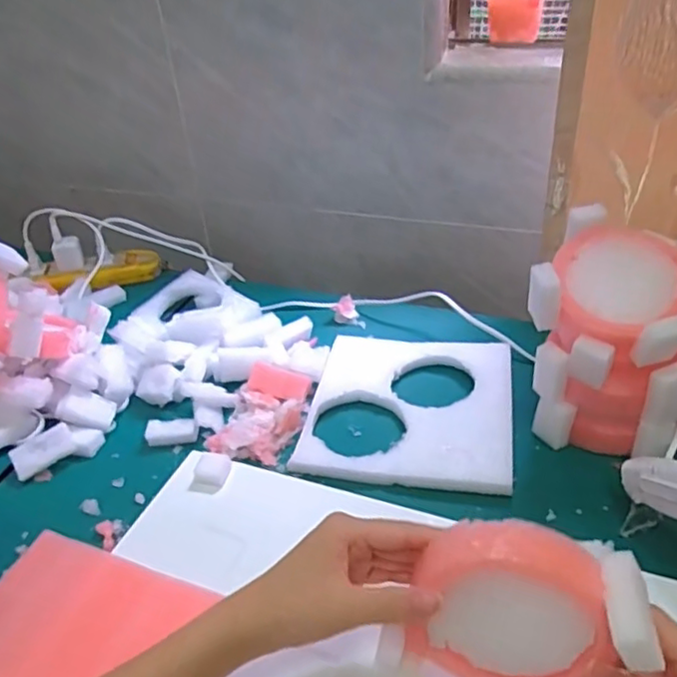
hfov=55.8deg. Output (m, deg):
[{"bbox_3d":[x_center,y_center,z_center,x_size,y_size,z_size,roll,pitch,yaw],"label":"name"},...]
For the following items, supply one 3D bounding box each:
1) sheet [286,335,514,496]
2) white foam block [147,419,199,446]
[{"bbox_3d":[0.065,0.059,0.572,0.174,0.018,0.178,5,36,13],"label":"sheet"},{"bbox_3d":[-0.148,0.083,0.572,0.046,0.017,0.017,-5,35,0],"label":"white foam block"}]

